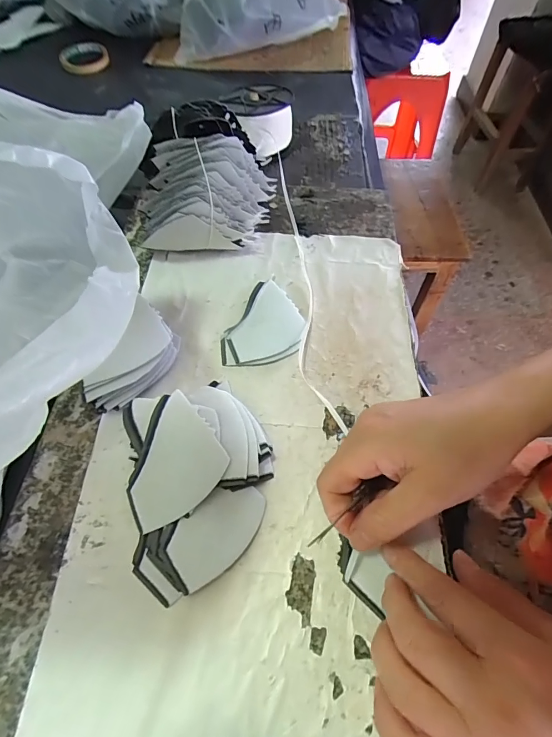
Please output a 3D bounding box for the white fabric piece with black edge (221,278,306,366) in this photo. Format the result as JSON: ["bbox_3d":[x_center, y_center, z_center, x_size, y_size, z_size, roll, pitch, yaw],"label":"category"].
[{"bbox_3d":[-0.009,-0.040,0.360,0.066,0.008,0.096,12,58,5],"label":"white fabric piece with black edge"}]

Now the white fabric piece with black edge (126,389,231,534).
[{"bbox_3d":[-0.076,0.062,0.277,0.071,0.006,0.079,-30,71,-8],"label":"white fabric piece with black edge"}]

